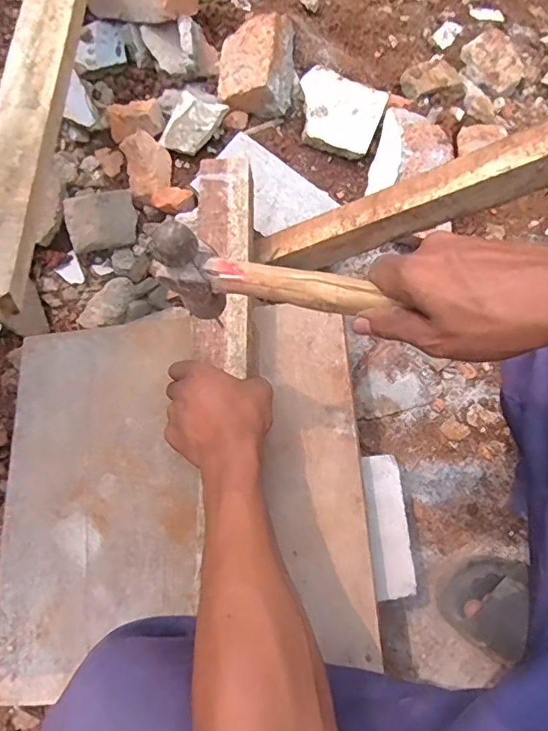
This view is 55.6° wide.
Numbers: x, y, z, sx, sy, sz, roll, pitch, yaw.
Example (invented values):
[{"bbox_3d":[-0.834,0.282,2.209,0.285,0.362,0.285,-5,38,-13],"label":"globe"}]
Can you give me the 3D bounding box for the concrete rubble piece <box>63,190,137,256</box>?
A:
[{"bbox_3d":[-0.246,-0.206,0.742,0.094,0.023,0.076,-14,102,-9],"label":"concrete rubble piece"}]

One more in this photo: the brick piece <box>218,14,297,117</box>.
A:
[{"bbox_3d":[-0.026,-0.444,0.774,0.099,0.066,0.154,-2,77,24],"label":"brick piece"}]

